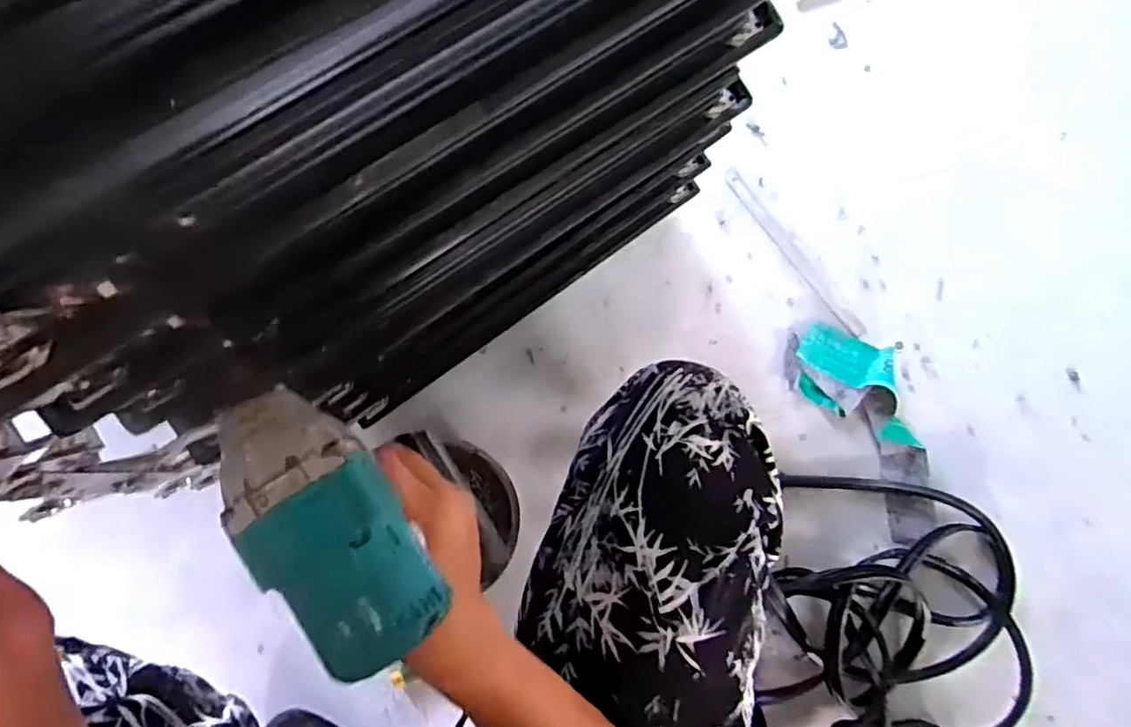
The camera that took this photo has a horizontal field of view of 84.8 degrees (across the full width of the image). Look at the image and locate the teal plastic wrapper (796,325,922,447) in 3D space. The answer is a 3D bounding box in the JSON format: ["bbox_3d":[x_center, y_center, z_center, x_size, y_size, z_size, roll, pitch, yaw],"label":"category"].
[{"bbox_3d":[0.387,0.025,0.784,0.193,0.060,0.106,30,81,-3],"label":"teal plastic wrapper"}]

